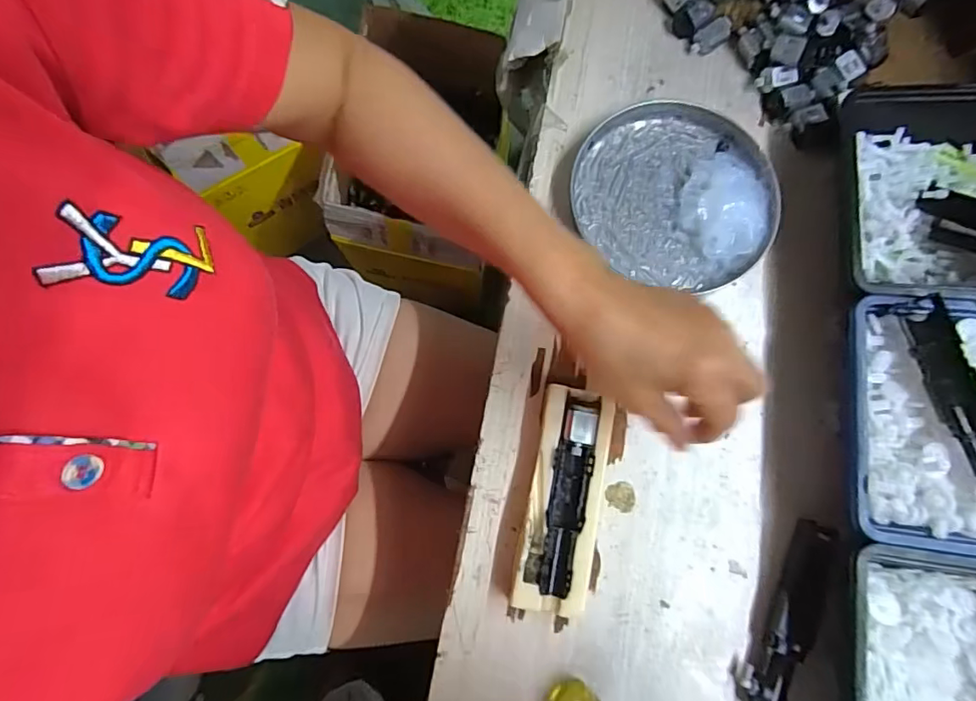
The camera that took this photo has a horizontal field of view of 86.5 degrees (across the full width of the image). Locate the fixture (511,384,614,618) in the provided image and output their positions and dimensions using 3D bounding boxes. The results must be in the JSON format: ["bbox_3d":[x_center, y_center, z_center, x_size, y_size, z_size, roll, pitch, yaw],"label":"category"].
[{"bbox_3d":[0.049,0.094,0.333,0.044,0.027,0.136,11,80,2],"label":"fixture"}]

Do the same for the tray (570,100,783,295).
[{"bbox_3d":[0.137,-0.116,0.377,0.143,0.017,0.131,0,80,0],"label":"tray"}]

